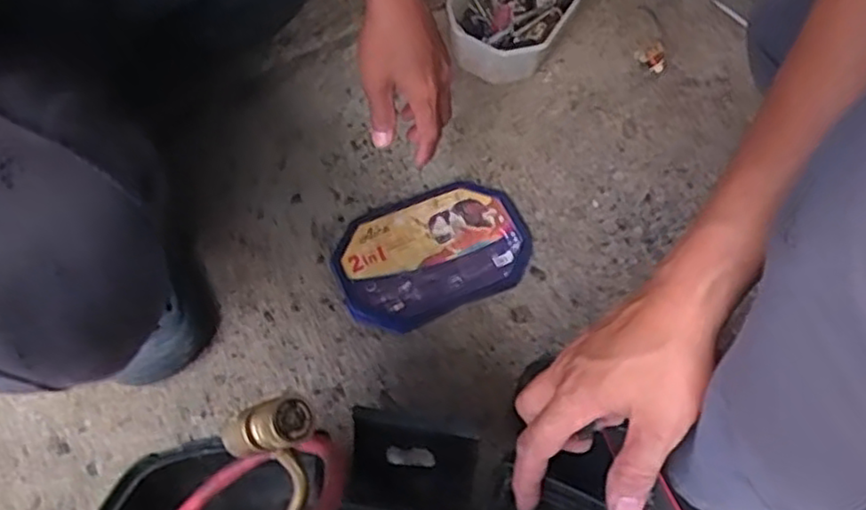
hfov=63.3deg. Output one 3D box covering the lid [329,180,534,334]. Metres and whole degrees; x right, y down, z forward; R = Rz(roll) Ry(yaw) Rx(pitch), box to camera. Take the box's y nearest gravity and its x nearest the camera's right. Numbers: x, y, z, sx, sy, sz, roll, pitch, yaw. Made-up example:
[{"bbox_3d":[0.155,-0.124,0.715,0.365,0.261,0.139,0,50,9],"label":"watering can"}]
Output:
[{"bbox_3d":[0.000,-0.006,0.667,0.184,0.017,0.125,-23,65,-11],"label":"lid"}]

